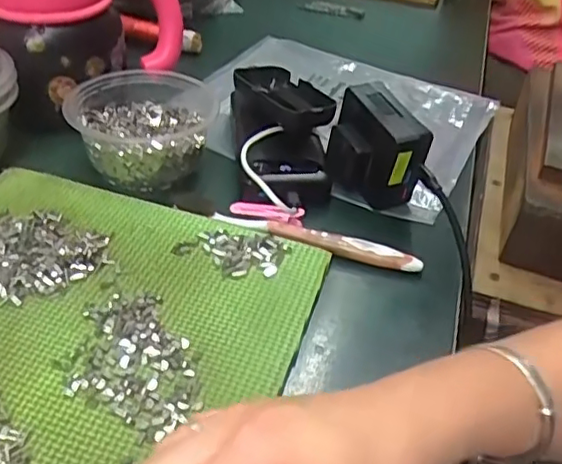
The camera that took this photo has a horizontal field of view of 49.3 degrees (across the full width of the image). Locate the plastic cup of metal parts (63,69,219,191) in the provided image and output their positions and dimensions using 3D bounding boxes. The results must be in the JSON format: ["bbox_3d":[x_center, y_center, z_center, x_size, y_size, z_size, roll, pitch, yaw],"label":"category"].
[{"bbox_3d":[-0.109,-0.085,0.487,0.102,0.048,0.103,4,40,-4],"label":"plastic cup of metal parts"}]

